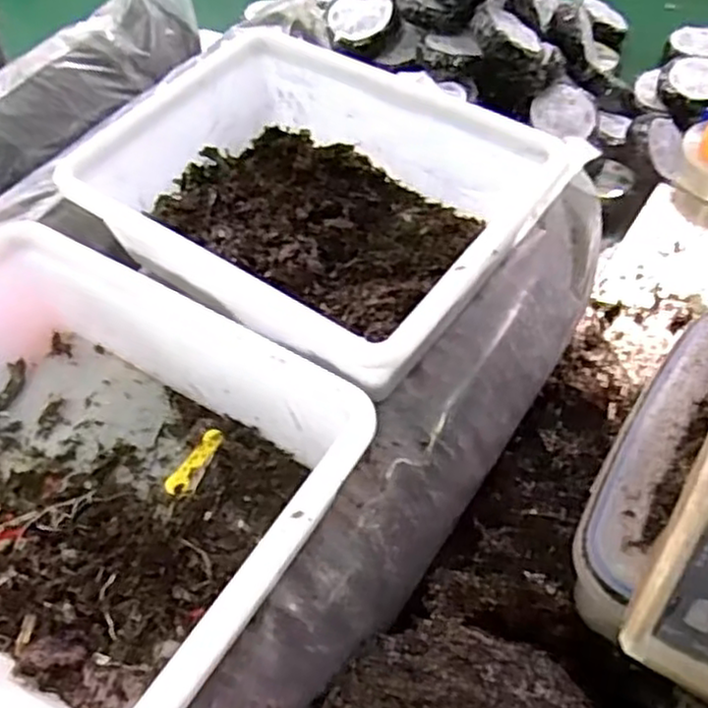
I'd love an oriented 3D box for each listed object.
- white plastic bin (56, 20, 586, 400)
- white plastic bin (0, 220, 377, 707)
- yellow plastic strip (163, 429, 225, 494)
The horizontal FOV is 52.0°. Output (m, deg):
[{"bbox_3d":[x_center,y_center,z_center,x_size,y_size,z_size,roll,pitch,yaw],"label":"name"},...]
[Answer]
[{"bbox_3d":[-0.026,-0.148,0.661,0.363,0.110,0.315,27,61,21],"label":"white plastic bin"},{"bbox_3d":[-0.199,0.092,0.526,0.354,0.142,0.277,26,61,20],"label":"white plastic bin"},{"bbox_3d":[-0.124,0.084,0.567,0.018,0.004,0.061,25,60,20],"label":"yellow plastic strip"}]

